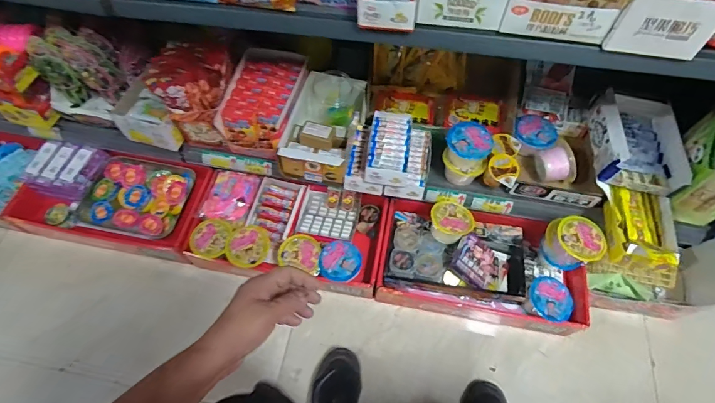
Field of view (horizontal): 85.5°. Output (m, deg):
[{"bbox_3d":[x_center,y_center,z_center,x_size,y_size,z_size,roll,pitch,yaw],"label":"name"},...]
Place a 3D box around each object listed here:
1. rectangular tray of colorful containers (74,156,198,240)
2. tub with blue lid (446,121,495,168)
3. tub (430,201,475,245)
[{"bbox_3d":[-0.558,-0.008,0.991,0.263,0.043,0.206,13,63,7],"label":"rectangular tray of colorful containers"},{"bbox_3d":[0.235,-0.122,0.821,0.090,0.066,0.096,0,62,0],"label":"tub with blue lid"},{"bbox_3d":[0.208,0.045,0.864,0.095,0.062,0.087,11,62,6],"label":"tub"}]

